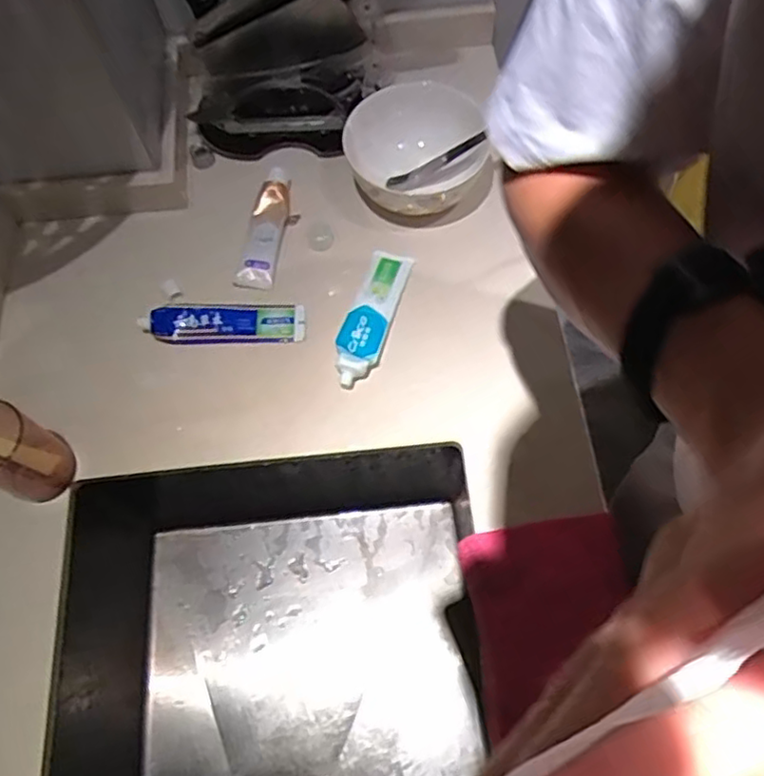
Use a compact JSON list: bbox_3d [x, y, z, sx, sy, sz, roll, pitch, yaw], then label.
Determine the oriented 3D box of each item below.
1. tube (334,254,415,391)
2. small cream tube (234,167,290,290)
[{"bbox_3d":[-0.011,-0.075,0.660,0.044,0.026,0.160,16,67,10],"label":"tube"},{"bbox_3d":[-0.124,-0.179,0.711,0.039,0.019,0.148,9,66,7],"label":"small cream tube"}]

